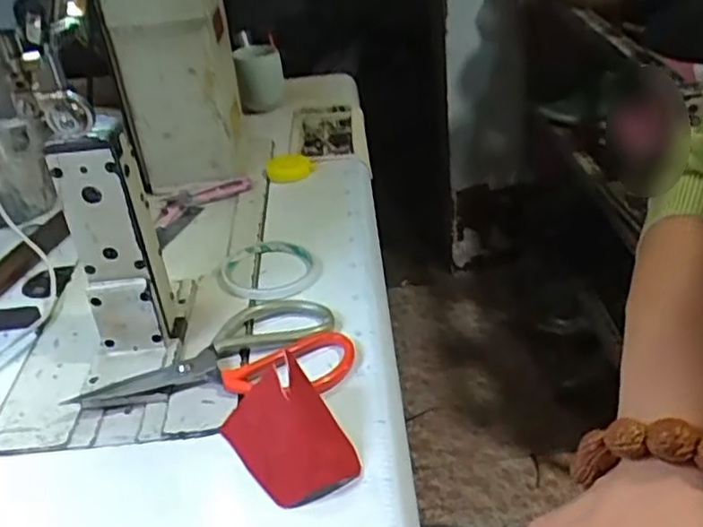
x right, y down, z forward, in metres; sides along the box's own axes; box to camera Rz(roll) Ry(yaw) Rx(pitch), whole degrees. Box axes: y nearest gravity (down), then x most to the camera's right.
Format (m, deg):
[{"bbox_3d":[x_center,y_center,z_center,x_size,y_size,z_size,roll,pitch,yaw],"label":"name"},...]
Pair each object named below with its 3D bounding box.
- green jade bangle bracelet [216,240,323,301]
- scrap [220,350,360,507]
[{"bbox_3d":[-0.074,0.004,0.634,0.092,0.008,0.088,-5,33,3],"label":"green jade bangle bracelet"},{"bbox_3d":[-0.043,0.105,0.449,0.057,0.045,0.093,-24,37,-25],"label":"scrap"}]

